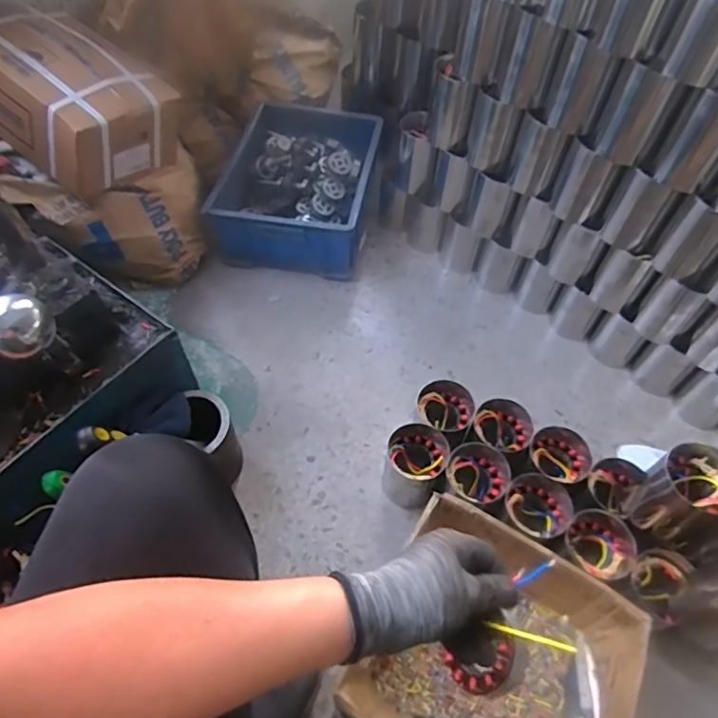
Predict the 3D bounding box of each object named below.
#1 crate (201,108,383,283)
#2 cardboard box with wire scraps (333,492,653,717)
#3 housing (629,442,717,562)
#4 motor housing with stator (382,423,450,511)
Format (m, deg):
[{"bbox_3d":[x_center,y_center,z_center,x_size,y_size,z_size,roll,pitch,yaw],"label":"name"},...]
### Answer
[{"bbox_3d":[-0.125,-0.377,1.195,0.309,0.171,0.396,9,56,5],"label":"crate"},{"bbox_3d":[0.172,0.386,0.697,0.305,0.135,0.303,25,59,15],"label":"cardboard box with wire scraps"},{"bbox_3d":[0.432,0.192,0.721,0.106,0.148,0.096,31,61,18],"label":"housing"},{"bbox_3d":[0.090,0.175,0.868,0.096,0.104,0.103,26,59,15],"label":"motor housing with stator"}]

